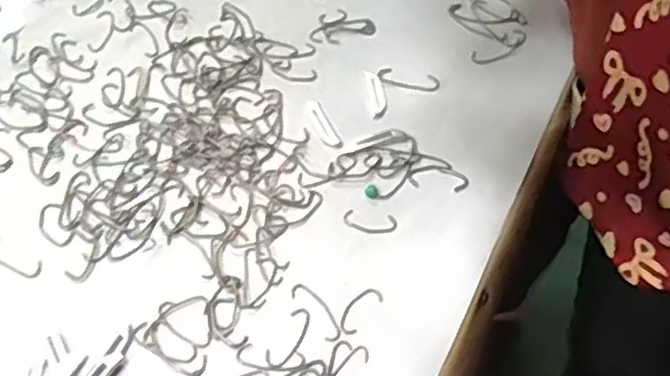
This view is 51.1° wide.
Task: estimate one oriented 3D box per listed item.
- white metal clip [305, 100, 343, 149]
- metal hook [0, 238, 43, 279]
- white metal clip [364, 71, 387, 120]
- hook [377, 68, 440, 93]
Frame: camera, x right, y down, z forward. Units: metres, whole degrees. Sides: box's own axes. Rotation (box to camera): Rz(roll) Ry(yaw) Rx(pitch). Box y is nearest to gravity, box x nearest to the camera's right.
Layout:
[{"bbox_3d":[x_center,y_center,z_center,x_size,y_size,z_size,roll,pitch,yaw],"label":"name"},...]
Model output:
[{"bbox_3d":[-0.008,-0.044,0.473,0.012,0.004,0.042,-21,60,-16],"label":"white metal clip"},{"bbox_3d":[-0.191,0.040,0.412,0.044,0.004,0.014,26,59,14],"label":"metal hook"},{"bbox_3d":[0.029,-0.067,0.491,0.011,0.004,0.043,-5,57,-6],"label":"white metal clip"},{"bbox_3d":[0.053,-0.078,0.498,0.045,0.004,0.016,11,57,5],"label":"hook"}]

